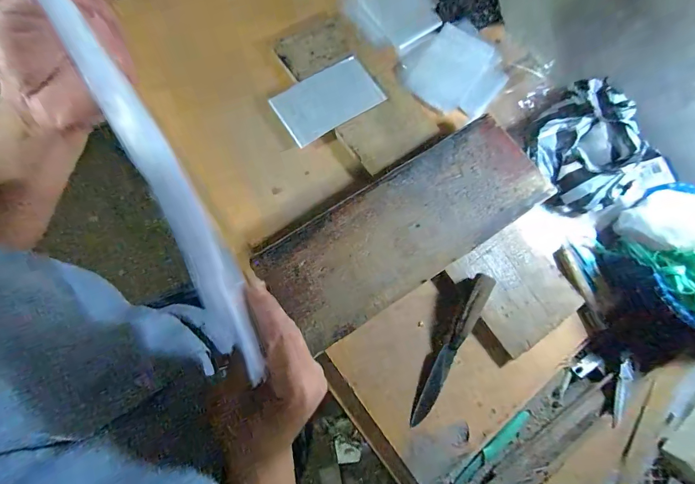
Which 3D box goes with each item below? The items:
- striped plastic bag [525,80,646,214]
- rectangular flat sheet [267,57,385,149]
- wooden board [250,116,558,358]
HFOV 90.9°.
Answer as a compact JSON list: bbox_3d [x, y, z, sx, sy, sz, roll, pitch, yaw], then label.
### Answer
[{"bbox_3d":[0.413,-0.175,0.590,0.192,0.101,0.216,-28,79,-8],"label":"striped plastic bag"},{"bbox_3d":[-0.035,-0.256,0.616,0.181,0.011,0.105,-32,88,-7],"label":"rectangular flat sheet"},{"bbox_3d":[0.099,-0.023,0.554,0.460,0.027,0.182,-32,81,-7],"label":"wooden board"}]

